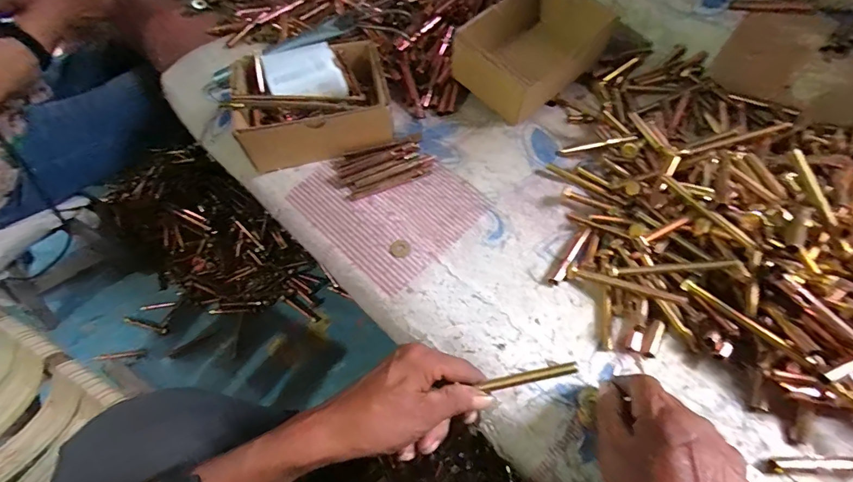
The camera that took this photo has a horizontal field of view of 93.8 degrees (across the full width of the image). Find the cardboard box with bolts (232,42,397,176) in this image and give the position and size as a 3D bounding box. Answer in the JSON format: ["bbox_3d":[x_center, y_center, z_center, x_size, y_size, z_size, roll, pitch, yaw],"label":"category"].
[{"bbox_3d":[-0.146,-0.181,0.515,0.188,0.094,0.147,-9,56,-4],"label":"cardboard box with bolts"}]

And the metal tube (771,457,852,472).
[{"bbox_3d":[0.321,0.177,0.316,0.085,0.011,0.009,-1,56,2],"label":"metal tube"}]

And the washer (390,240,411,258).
[{"bbox_3d":[-0.029,0.009,0.445,0.021,0.005,0.020,-1,56,2],"label":"washer"}]

